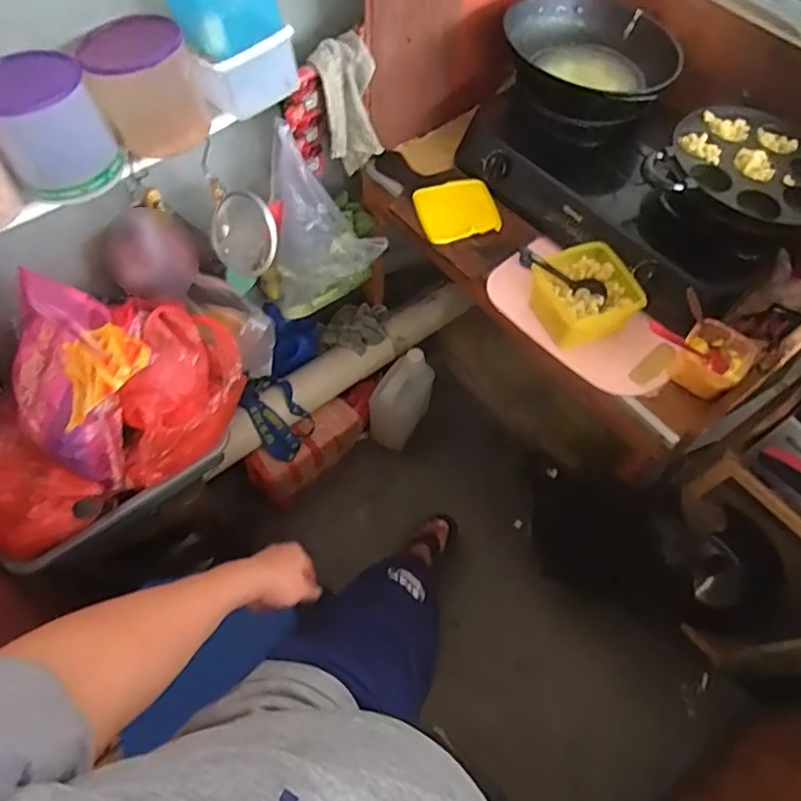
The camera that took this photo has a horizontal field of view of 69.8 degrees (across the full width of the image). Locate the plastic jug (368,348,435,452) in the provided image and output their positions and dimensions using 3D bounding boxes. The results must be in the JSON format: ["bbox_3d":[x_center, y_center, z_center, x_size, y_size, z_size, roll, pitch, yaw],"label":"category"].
[{"bbox_3d":[-0.003,0.017,1.558,0.117,0.328,0.182,25,63,11],"label":"plastic jug"}]

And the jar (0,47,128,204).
[{"bbox_3d":[-0.473,-0.368,0.784,0.134,0.139,0.139,-30,66,-17],"label":"jar"}]

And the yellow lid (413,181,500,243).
[{"bbox_3d":[0.103,-0.352,1.061,0.139,0.009,0.125,-16,71,-4],"label":"yellow lid"}]

